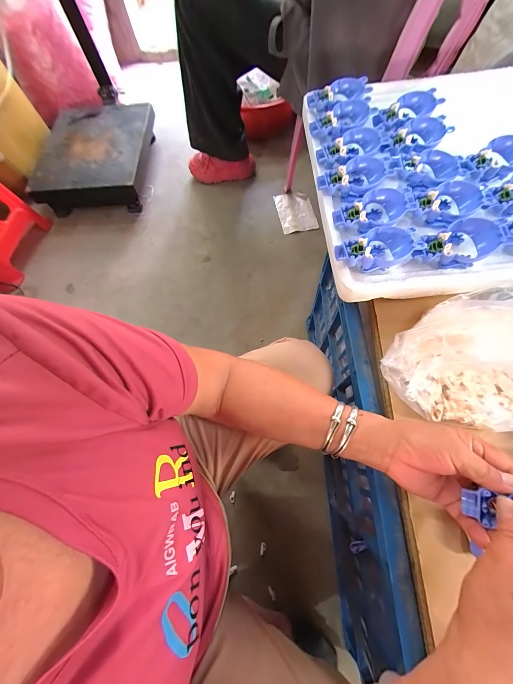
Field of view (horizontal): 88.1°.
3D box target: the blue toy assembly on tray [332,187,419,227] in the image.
[{"bbox_3d":[0.161,-0.178,0.369,0.101,0.034,0.058,-15,68,-3],"label":"blue toy assembly on tray"}]

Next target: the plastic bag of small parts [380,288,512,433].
[{"bbox_3d":[0.254,0.023,0.266,0.213,0.127,0.108,-4,68,1],"label":"plastic bag of small parts"}]

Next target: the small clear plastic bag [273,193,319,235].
[{"bbox_3d":[0.153,-0.513,1.041,0.134,0.011,0.204,-10,68,-1],"label":"small clear plastic bag"}]

